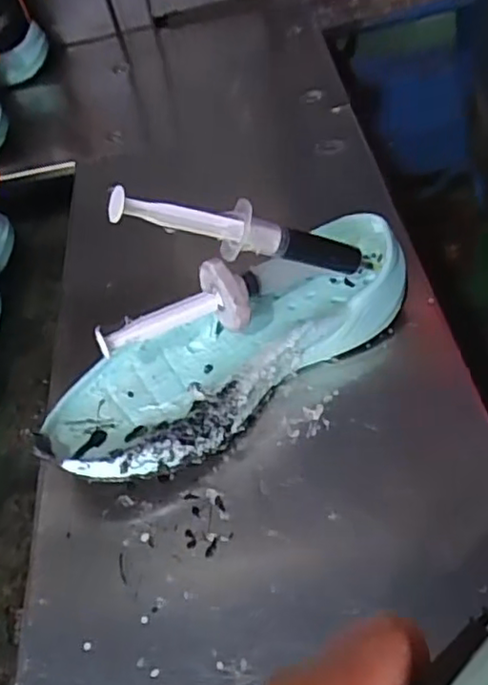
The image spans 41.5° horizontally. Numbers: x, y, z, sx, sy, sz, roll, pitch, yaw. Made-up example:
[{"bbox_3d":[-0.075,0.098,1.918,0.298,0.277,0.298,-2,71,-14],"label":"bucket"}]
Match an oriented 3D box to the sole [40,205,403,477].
[{"bbox_3d":[-0.009,-0.001,0.351,0.219,0.055,0.089,-32,51,-15],"label":"sole"}]

